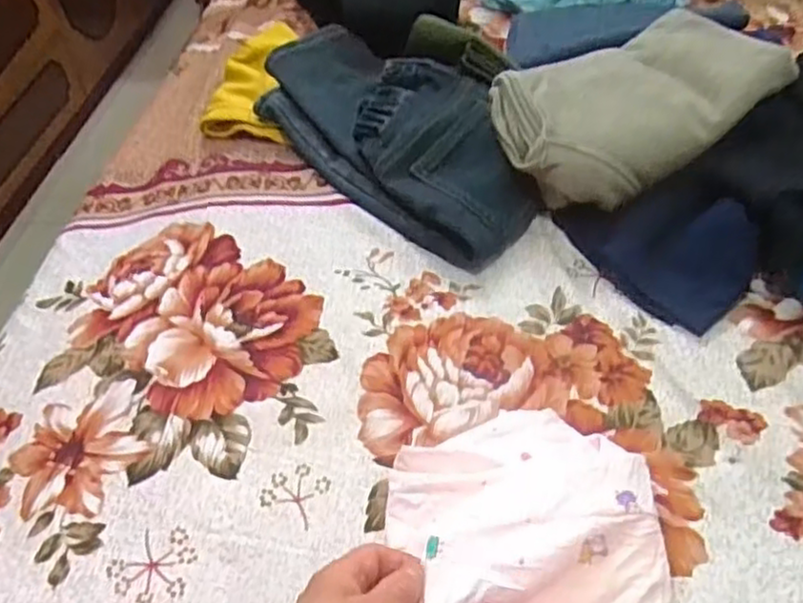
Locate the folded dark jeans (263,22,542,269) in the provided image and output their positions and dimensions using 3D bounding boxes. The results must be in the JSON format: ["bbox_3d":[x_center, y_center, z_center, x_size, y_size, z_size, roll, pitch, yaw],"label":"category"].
[{"bbox_3d":[-0.010,-0.189,0.776,0.171,0.067,0.376,-37,56,-23],"label":"folded dark jeans"}]

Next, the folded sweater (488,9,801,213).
[{"bbox_3d":[0.227,-0.190,0.724,0.257,0.107,0.163,-23,51,-13],"label":"folded sweater"}]

